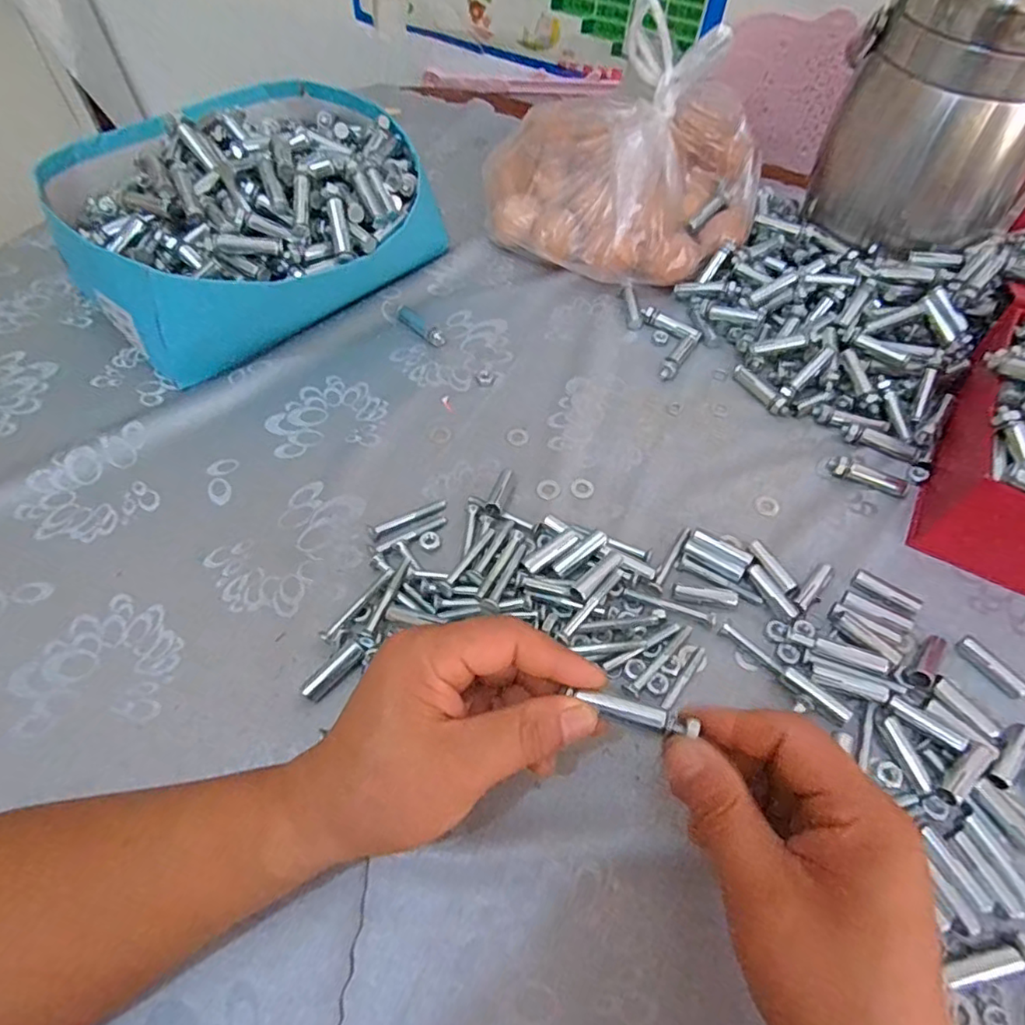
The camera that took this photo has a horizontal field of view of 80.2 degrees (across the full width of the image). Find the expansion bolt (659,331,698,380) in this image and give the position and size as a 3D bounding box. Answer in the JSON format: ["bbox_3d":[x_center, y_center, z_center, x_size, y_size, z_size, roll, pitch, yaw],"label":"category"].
[{"bbox_3d":[0.136,-0.129,0.502,0.013,0.009,0.056,30,61,17],"label":"expansion bolt"}]

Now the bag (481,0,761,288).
[{"bbox_3d":[0.099,-0.317,0.536,0.228,0.159,0.185,33,62,18],"label":"bag"}]

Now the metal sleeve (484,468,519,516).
[{"bbox_3d":[-0.007,-0.014,0.419,0.012,0.011,0.042,18,45,10],"label":"metal sleeve"}]

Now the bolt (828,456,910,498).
[{"bbox_3d":[0.255,-0.026,0.435,0.056,0.012,0.013,19,58,11],"label":"bolt"}]

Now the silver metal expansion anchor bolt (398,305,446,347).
[{"bbox_3d":[-0.077,-0.158,0.516,0.015,0.007,0.057,-38,65,-23],"label":"silver metal expansion anchor bolt"}]

